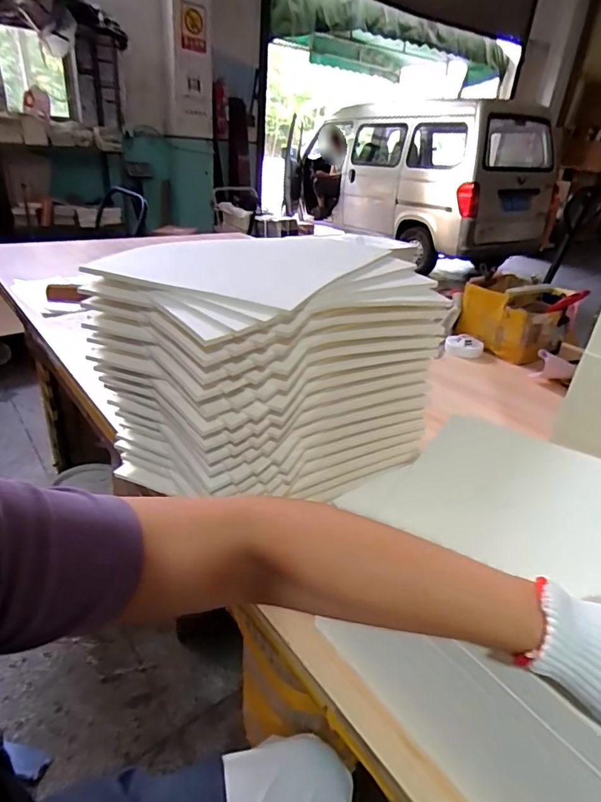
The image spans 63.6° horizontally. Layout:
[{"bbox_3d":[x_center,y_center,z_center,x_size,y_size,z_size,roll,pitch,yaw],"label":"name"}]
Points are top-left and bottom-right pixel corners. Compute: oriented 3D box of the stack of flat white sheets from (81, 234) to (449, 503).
[{"bbox_3d":[-0.029,-0.048,0.649,0.291,0.248,0.359,21,33,28],"label":"stack of flat white sheets"}]

